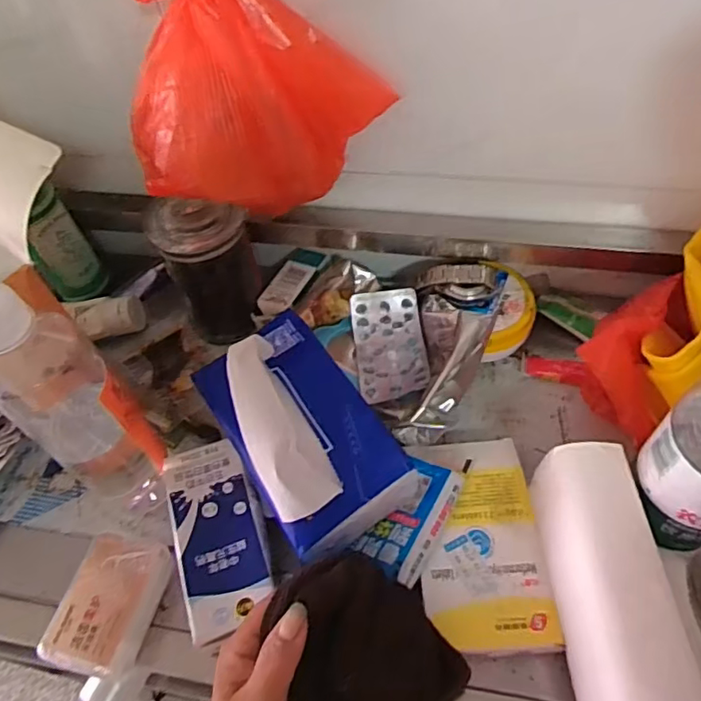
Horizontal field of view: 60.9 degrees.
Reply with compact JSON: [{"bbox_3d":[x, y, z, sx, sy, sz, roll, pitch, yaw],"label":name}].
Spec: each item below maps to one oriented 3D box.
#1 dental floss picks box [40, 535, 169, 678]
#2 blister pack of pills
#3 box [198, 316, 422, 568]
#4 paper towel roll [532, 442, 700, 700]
[{"bbox_3d":[-0.161,0.165,0.395,0.054,0.018,0.081,9,56,11],"label":"dental floss picks box"},{"bbox_3d":[0.033,-0.005,0.490,0.057,0.017,0.100,-7,54,0],"label":"blister pack of pills"},{"bbox_3d":[-0.033,0.049,0.396,0.090,0.104,0.146,-31,58,-16],"label":"box"},{"bbox_3d":[0.159,0.139,0.341,0.076,0.061,0.162,-4,54,2],"label":"paper towel roll"}]

